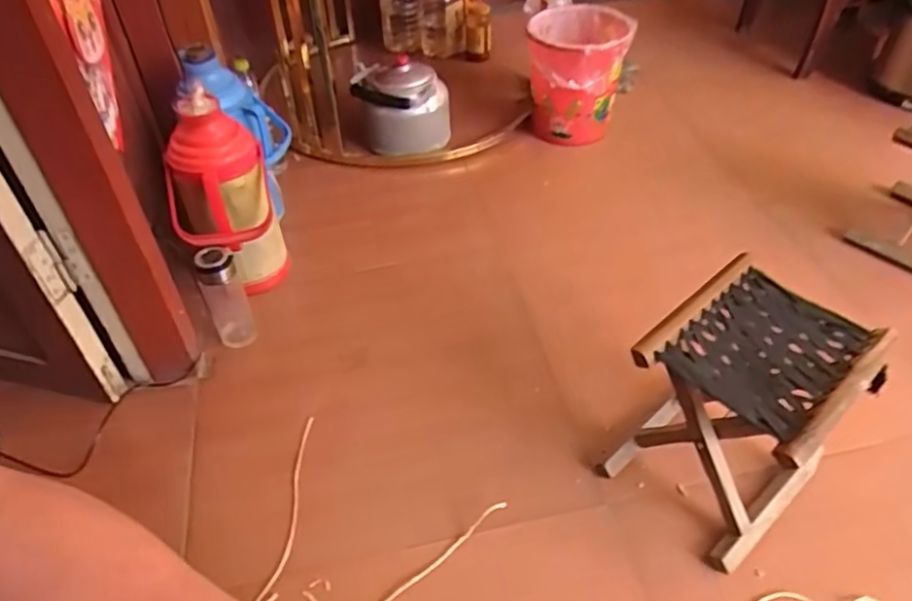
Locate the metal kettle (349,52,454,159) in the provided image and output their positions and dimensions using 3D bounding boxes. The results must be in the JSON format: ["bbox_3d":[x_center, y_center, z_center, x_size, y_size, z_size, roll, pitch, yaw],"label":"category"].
[{"bbox_3d":[-0.135,-0.471,1.634,0.219,0.197,0.183,-10,46,-7],"label":"metal kettle"}]

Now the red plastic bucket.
[{"bbox_3d":[0.292,-0.556,1.631,0.227,0.274,0.267,-1,45,3],"label":"red plastic bucket"}]

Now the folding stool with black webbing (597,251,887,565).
[{"bbox_3d":[0.387,0.146,0.905,0.271,0.254,0.220,-35,53,-27],"label":"folding stool with black webbing"}]

